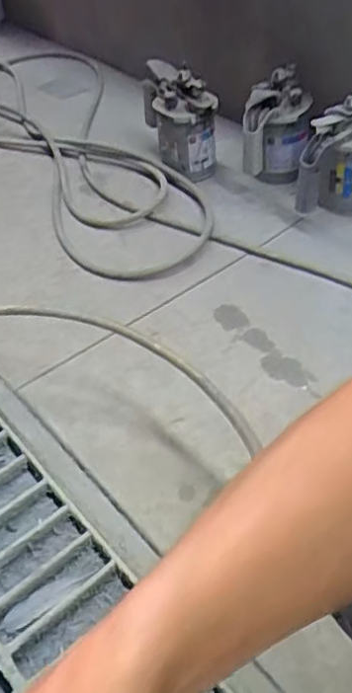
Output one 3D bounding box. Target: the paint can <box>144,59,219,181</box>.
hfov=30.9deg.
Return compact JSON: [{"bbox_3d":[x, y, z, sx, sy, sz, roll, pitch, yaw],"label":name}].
[{"bbox_3d":[0.012,-0.402,1.169,0.120,0.194,0.119,-9,45,-2],"label":"paint can"}]

